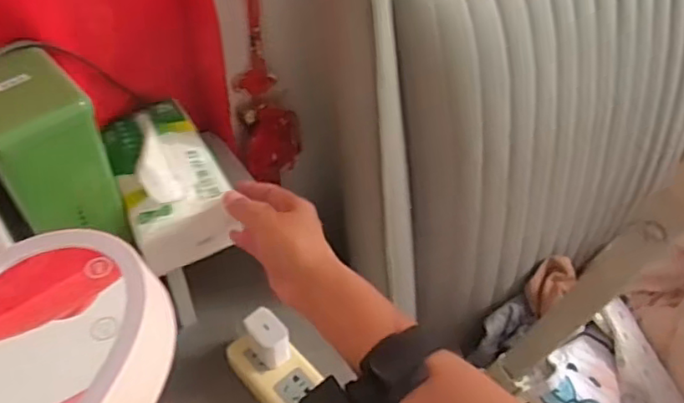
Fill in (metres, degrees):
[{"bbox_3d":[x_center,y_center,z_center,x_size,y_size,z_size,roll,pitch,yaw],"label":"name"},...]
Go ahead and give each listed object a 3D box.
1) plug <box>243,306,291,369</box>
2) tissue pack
[{"bbox_3d":[-0.071,0.132,0.584,0.031,0.040,0.047,-31,56,-27],"label":"plug"},{"bbox_3d":[-0.152,-0.019,0.537,0.086,0.075,0.140,-20,52,-20],"label":"tissue pack"}]

